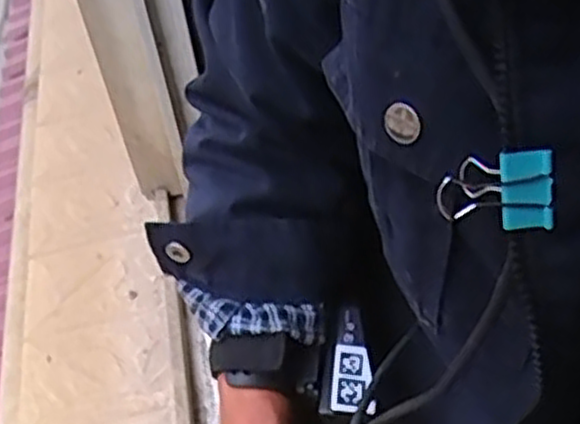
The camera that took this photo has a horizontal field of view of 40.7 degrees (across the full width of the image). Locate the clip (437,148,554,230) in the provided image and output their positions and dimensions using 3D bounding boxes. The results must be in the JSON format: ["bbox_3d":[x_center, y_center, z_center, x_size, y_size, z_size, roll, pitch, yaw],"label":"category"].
[{"bbox_3d":[0.069,-0.009,0.262,0.037,0.026,0.019,-8,15,20],"label":"clip"}]

